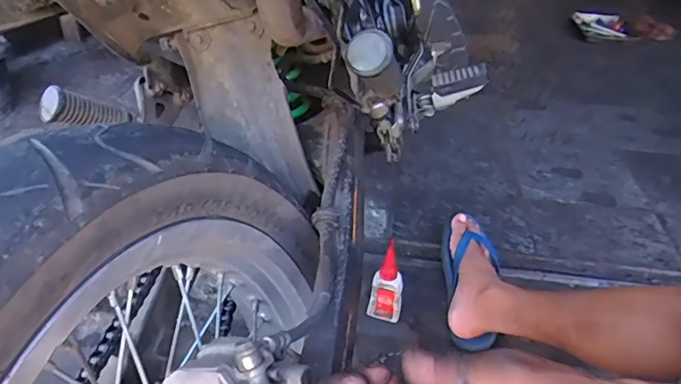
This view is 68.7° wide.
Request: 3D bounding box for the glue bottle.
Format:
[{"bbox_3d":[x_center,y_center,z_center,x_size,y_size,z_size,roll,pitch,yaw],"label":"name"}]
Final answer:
[{"bbox_3d":[0.080,0.158,0.855,0.055,0.159,0.028,5,34,2],"label":"glue bottle"}]

